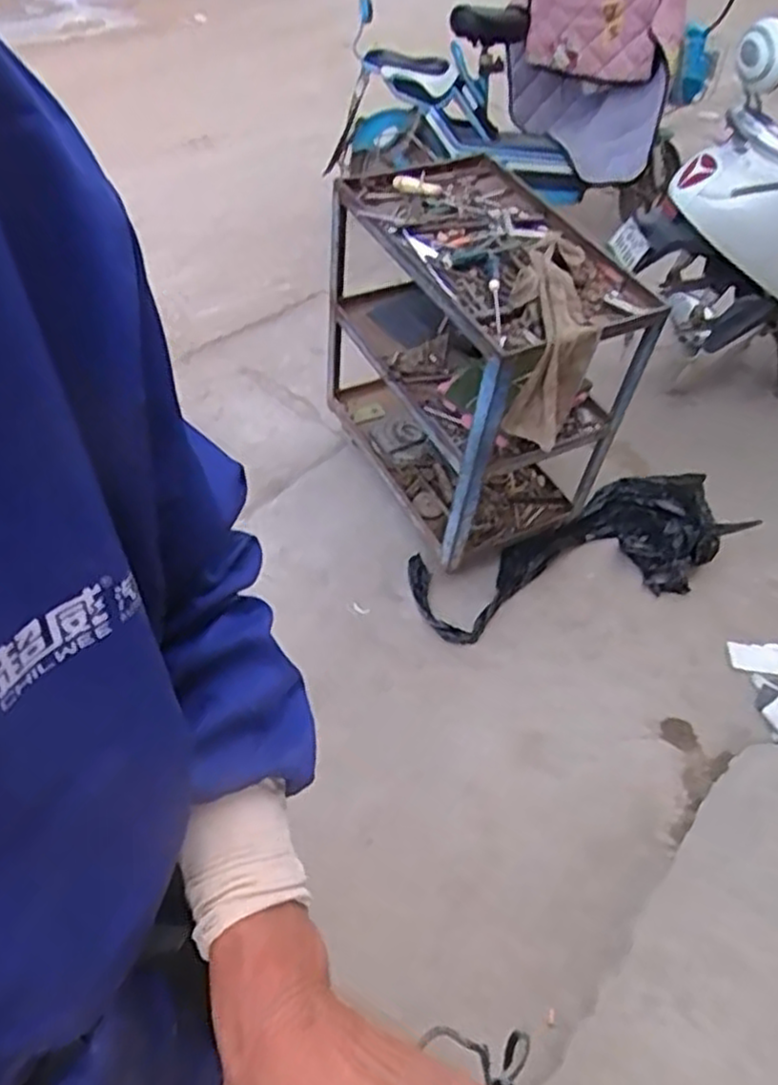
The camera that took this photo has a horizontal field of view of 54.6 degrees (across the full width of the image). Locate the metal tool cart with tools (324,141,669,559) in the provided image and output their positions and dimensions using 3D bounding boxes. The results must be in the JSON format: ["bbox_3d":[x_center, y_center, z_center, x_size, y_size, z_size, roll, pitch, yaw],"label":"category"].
[{"bbox_3d":[0.181,-0.432,1.833,0.451,0.705,0.798,-23,57,-23],"label":"metal tool cart with tools"}]

